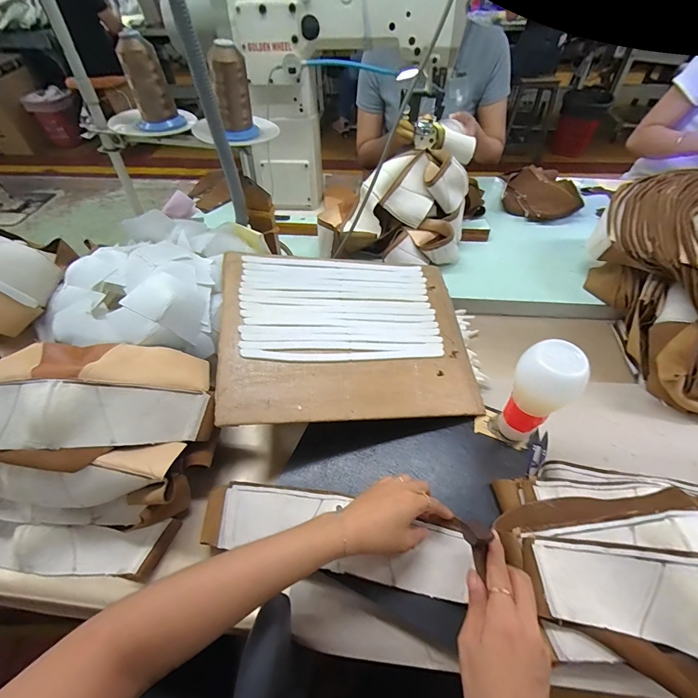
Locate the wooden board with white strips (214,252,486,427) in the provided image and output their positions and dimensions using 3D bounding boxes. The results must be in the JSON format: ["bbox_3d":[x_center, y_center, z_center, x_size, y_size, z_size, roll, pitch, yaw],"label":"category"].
[{"bbox_3d":[0.003,-0.029,0.560,0.376,0.012,0.289,0,61,-15],"label":"wooden board with white strips"}]

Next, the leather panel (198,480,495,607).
[{"bbox_3d":[-0.014,0.223,0.437,0.335,0.019,0.083,7,55,9],"label":"leather panel"}]

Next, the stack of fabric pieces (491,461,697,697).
[{"bbox_3d":[0.361,0.236,0.399,0.361,0.069,0.235,1,50,3],"label":"stack of fabric pieces"}]

